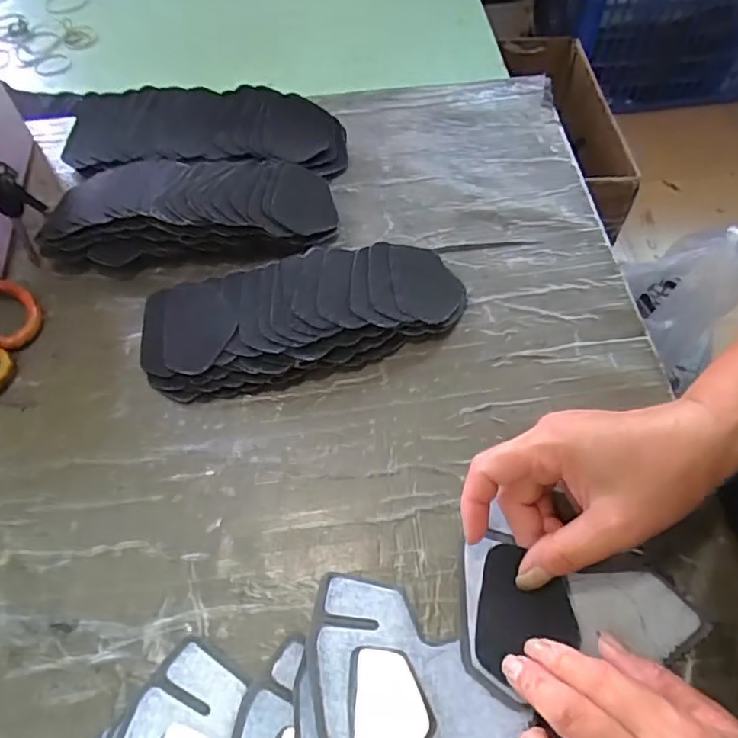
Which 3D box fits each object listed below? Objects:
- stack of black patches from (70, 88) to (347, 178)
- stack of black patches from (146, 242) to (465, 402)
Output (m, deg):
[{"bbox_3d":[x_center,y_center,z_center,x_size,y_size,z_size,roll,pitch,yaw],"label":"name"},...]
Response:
[{"bbox_3d":[-0.138,-0.196,0.485,0.229,0.041,0.077,0,59,3],"label":"stack of black patches"},{"bbox_3d":[-0.045,-0.037,0.403,0.220,0.030,0.087,-13,59,-5],"label":"stack of black patches"}]

